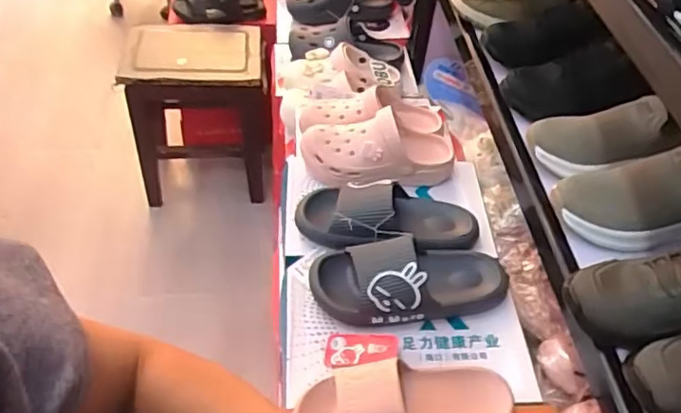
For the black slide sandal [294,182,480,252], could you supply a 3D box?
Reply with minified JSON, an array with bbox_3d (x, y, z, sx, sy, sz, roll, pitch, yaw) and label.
[{"bbox_3d":[0.069,0.017,0.832,0.254,0.078,0.113,1,48,-5],"label":"black slide sandal"}]

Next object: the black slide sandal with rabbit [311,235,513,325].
[{"bbox_3d":[0.097,0.093,0.771,0.256,0.074,0.102,-4,49,-9],"label":"black slide sandal with rabbit"}]

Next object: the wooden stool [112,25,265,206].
[{"bbox_3d":[-0.393,-0.256,1.649,0.362,0.427,0.259,-1,49,-6],"label":"wooden stool"}]

